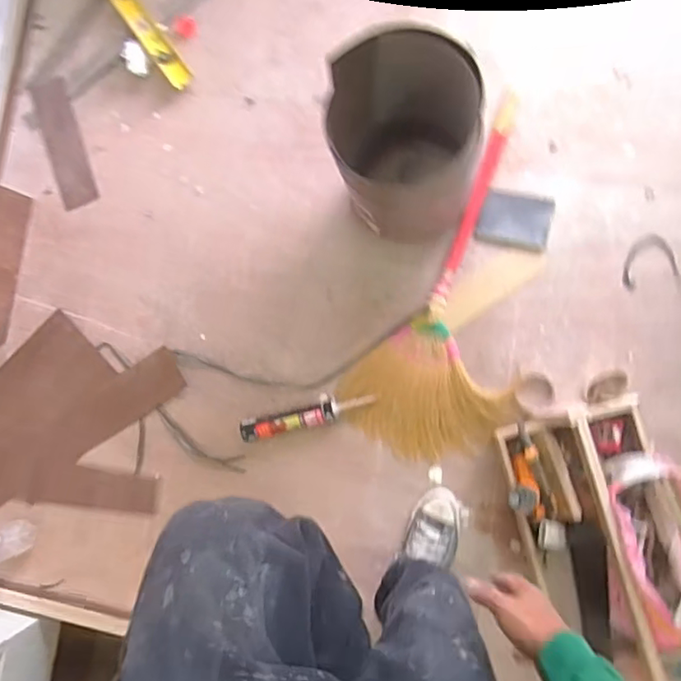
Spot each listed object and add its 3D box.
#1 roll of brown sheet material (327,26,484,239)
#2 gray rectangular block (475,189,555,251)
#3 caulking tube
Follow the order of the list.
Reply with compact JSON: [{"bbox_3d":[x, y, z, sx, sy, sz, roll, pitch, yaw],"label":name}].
[{"bbox_3d":[0.122,-0.348,1.068,0.249,0.430,0.248,0,89,8],"label":"roll of brown sheet material"},{"bbox_3d":[0.373,-0.256,1.243,0.146,0.013,0.113,13,91,8],"label":"gray rectangular block"},{"bbox_3d":[-0.069,0.160,1.273,0.295,0.058,0.065,-16,87,7],"label":"caulking tube"}]

